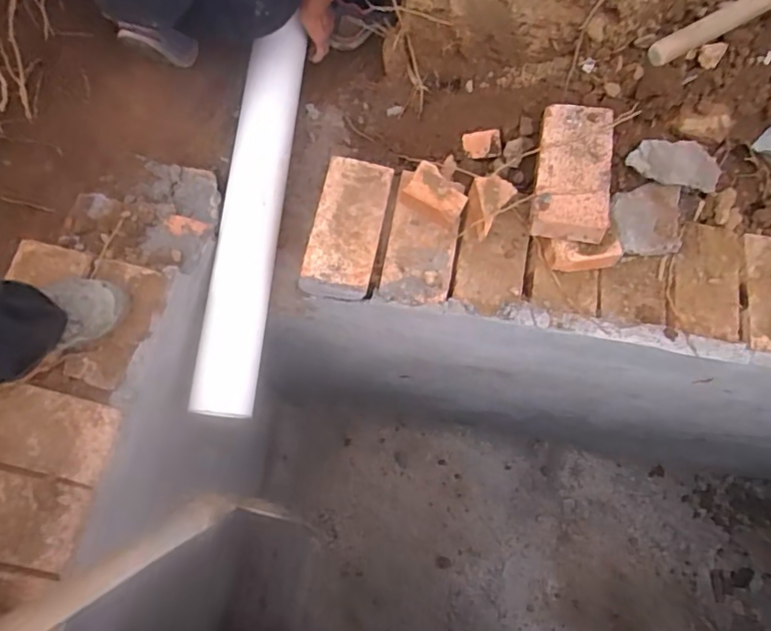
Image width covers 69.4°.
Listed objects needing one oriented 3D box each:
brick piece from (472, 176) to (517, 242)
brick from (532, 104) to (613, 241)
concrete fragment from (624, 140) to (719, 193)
[{"bbox_3d":[0.165,-0.184,0.929,0.068,0.060,0.094,29,73,4],"label":"brick piece"},{"bbox_3d":[0.297,-0.234,0.895,0.112,0.053,0.227,9,71,1],"label":"brick"},{"bbox_3d":[0.481,-0.253,0.928,0.170,0.034,0.074,3,73,-4],"label":"concrete fragment"}]

